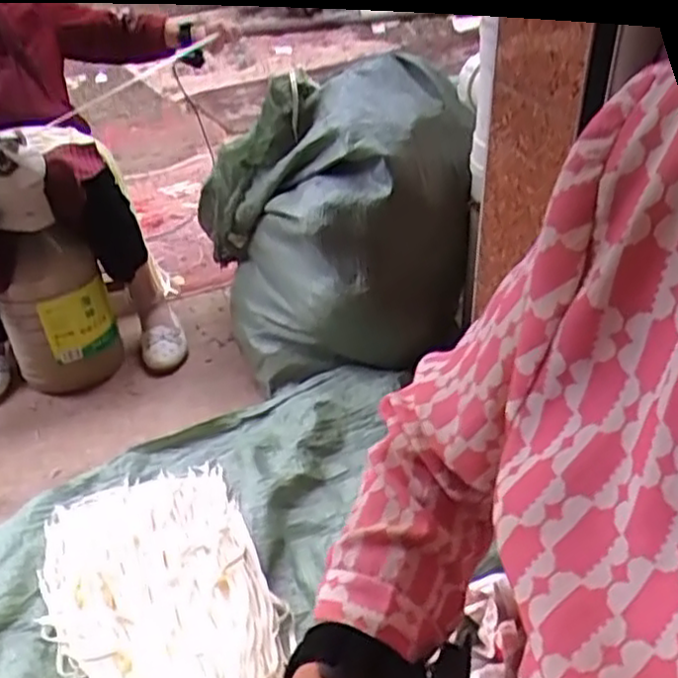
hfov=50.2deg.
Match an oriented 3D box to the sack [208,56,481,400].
[{"bbox_3d":[-0.021,-0.245,1.373,0.396,0.472,0.522,-16,37,-14],"label":"sack"}]

